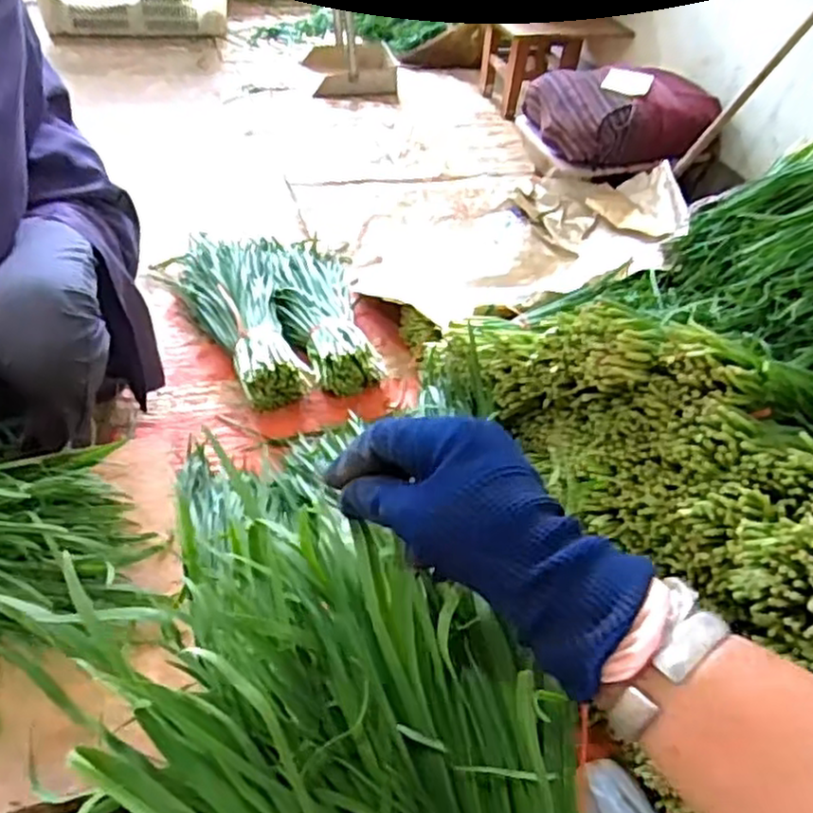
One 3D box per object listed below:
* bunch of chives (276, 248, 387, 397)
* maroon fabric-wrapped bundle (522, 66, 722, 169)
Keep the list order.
[{"bbox_3d":[-0.165,-0.197,1.369,0.159,0.092,0.448,-7,45,-14],"label":"bunch of chives"},{"bbox_3d":[0.505,-0.676,1.696,0.404,0.143,0.303,2,43,-5],"label":"maroon fabric-wrapped bundle"}]

